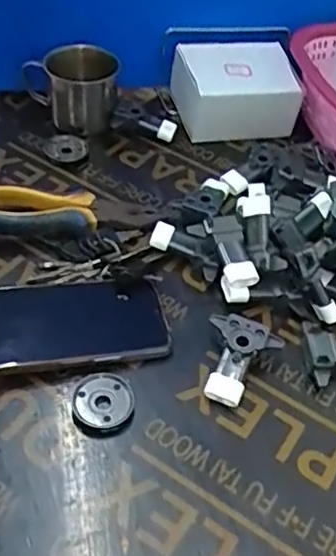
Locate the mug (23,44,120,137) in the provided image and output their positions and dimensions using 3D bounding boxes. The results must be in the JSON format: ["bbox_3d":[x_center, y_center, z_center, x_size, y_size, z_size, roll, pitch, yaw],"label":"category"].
[{"bbox_3d":[-0.100,-0.197,0.641,0.092,0.072,0.078,0,48,-8],"label":"mug"}]

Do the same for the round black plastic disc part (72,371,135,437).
[{"bbox_3d":[-0.046,0.087,0.438,0.043,0.007,0.048,-9,49,-15],"label":"round black plastic disc part"}]

